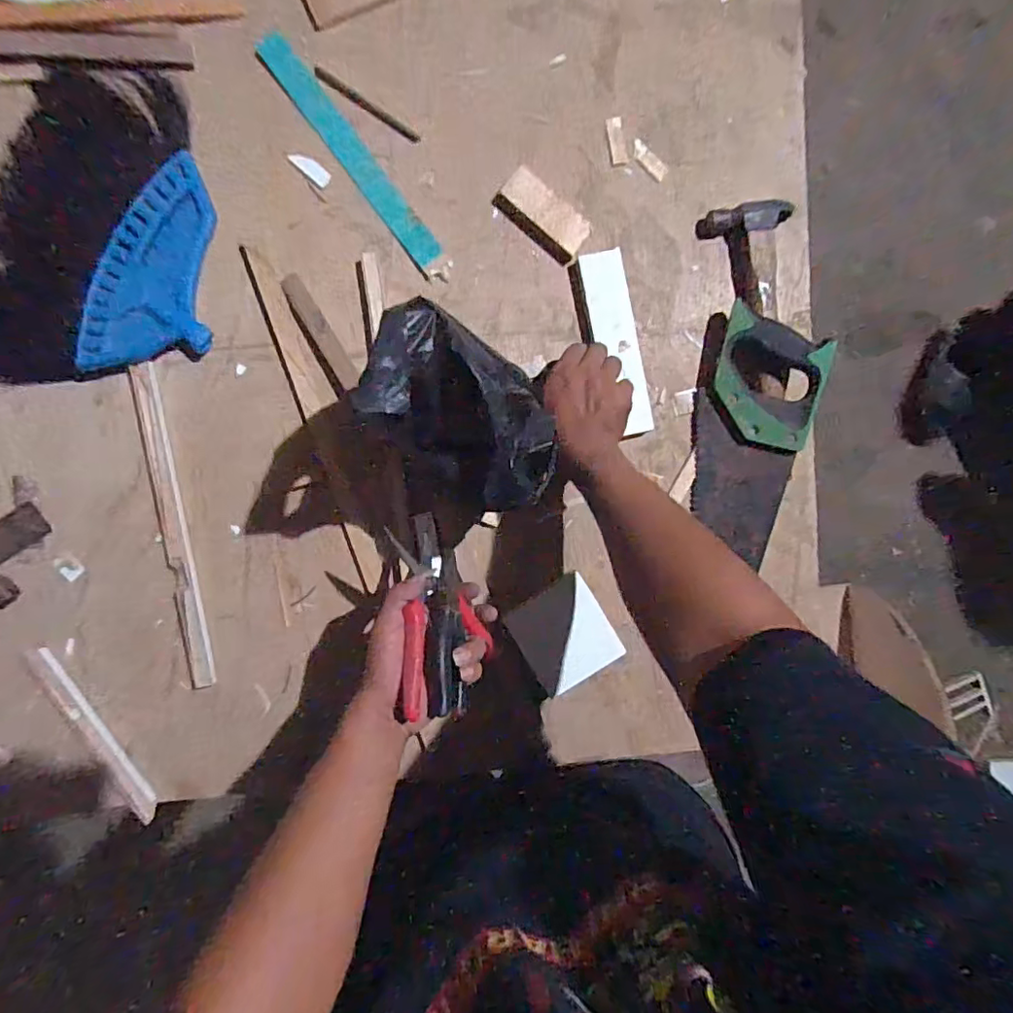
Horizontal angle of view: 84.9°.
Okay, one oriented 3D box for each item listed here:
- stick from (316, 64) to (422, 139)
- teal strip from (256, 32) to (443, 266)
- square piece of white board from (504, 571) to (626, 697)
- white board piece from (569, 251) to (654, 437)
[{"bbox_3d":[-0.151,-0.436,0.602,0.126,0.004,0.012,32,90,-6],"label":"stick"},{"bbox_3d":[-0.165,-0.381,0.597,0.032,0.007,0.276,-38,96,-2],"label":"teal strip"},{"bbox_3d":[0.065,0.145,0.629,0.100,0.005,0.105,-33,80,3],"label":"square piece of white board"},{"bbox_3d":[0.120,-0.179,0.623,0.056,0.022,0.203,-14,95,-4],"label":"white board piece"}]

